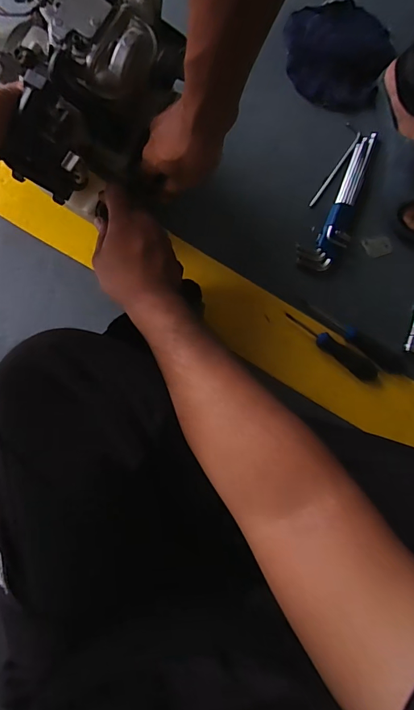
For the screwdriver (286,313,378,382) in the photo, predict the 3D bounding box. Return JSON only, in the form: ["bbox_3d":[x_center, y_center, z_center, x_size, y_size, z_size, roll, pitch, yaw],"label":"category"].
[{"bbox_3d":[0.177,-0.010,0.583,0.151,0.021,0.022,35,85,-3],"label":"screwdriver"}]

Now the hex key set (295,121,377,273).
[{"bbox_3d":[0.188,-0.226,0.585,0.062,0.018,0.221,21,86,-4],"label":"hex key set"}]

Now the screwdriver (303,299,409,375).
[{"bbox_3d":[0.213,-0.022,0.594,0.177,0.026,0.023,32,85,-3],"label":"screwdriver"}]

